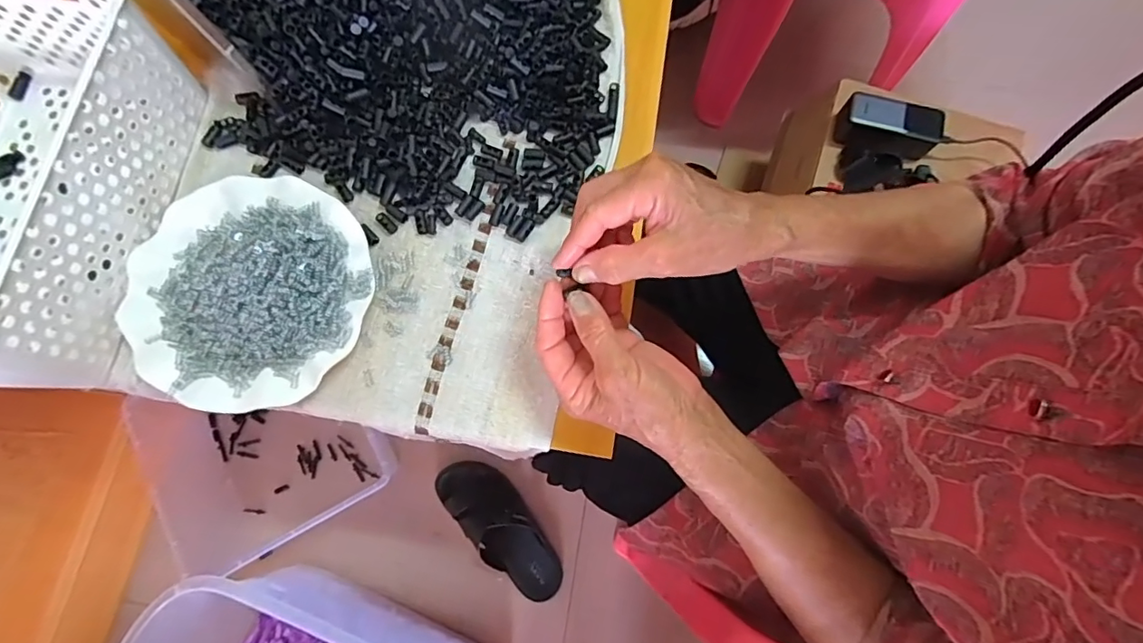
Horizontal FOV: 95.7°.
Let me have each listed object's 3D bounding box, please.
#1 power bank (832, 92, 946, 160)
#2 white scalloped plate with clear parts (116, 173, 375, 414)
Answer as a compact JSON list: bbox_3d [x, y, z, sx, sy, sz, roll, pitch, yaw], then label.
[{"bbox_3d":[0.450,-0.279,0.734,0.131,0.048,0.060,17,76,3],"label":"power bank"},{"bbox_3d":[-0.249,-0.028,0.393,0.181,0.049,0.179,0,75,-1],"label":"white scalloped plate with clear parts"}]

